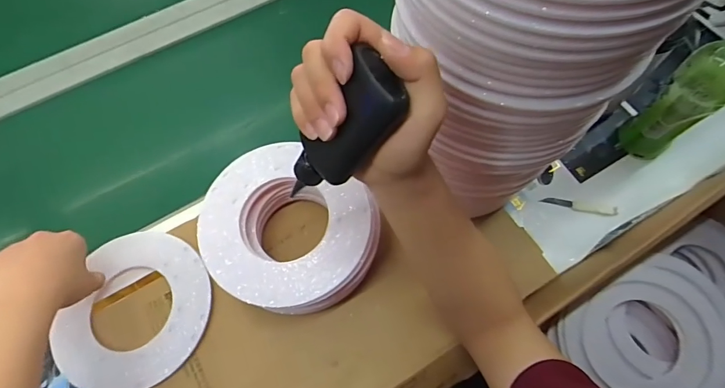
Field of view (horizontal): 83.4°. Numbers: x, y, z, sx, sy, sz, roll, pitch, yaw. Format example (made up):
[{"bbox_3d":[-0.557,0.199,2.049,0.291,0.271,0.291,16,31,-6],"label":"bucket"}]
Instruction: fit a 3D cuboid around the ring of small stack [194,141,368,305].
[{"bbox_3d":[-0.094,0.034,0.467,0.194,0.014,0.180,-1,67,1],"label":"ring of small stack"}]

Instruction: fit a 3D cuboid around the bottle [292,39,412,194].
[{"bbox_3d":[-0.018,-0.037,0.284,0.023,0.125,0.041,-2,61,-38],"label":"bottle"}]

